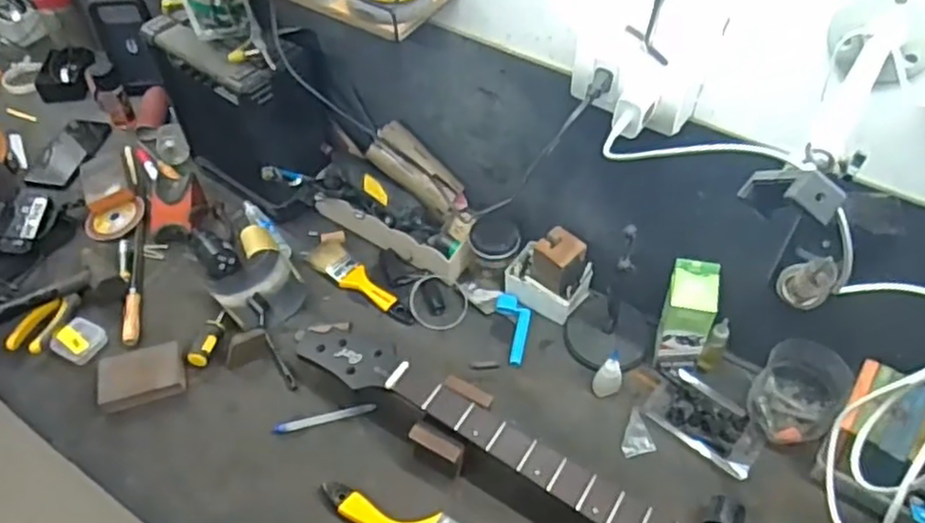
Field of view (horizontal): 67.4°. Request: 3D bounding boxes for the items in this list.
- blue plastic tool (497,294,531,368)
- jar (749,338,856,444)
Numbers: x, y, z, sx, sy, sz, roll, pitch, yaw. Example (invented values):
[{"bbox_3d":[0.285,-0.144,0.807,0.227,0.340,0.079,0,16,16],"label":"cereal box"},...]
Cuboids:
[{"bbox_3d":[0.076,0.090,0.954,0.042,0.013,0.116,-7,50,-6],"label":"blue plastic tool"},{"bbox_3d":[0.397,0.154,0.819,0.087,0.108,0.093,0,49,0],"label":"jar"}]

